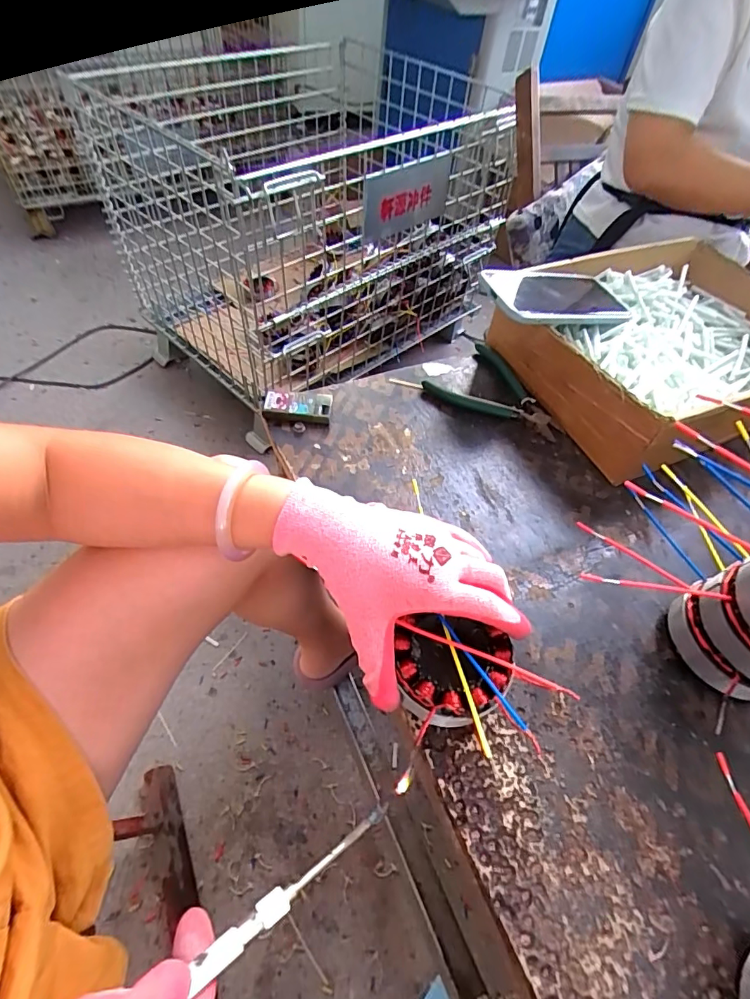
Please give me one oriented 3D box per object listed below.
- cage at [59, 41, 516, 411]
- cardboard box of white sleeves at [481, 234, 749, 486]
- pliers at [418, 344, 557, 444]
[{"bbox_3d":[-0.171,-0.727,1.261,0.772,0.524,0.686,-36,64,-28],"label":"cage"},{"bbox_3d":[0.320,-0.173,0.543,0.371,0.093,0.250,-23,59,-20],"label":"cardboard box of white sleeves"},{"bbox_3d":[0.142,-0.128,0.546,0.145,0.011,0.109,25,55,14],"label":"pliers"}]

